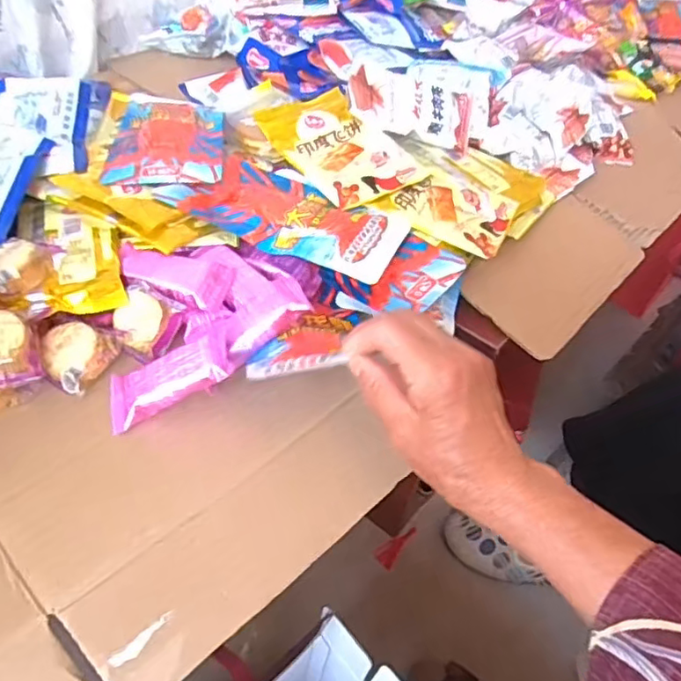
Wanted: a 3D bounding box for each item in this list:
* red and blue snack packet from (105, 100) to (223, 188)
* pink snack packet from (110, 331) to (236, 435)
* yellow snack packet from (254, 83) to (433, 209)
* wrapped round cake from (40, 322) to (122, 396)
[{"bbox_3d":[-0.157,-0.188,0.549,0.096,0.011,0.161,-2,47,-9],"label":"red and blue snack packet"},{"bbox_3d":[-0.114,0.027,0.398,0.087,0.019,0.038,-27,50,5],"label":"pink snack packet"},{"bbox_3d":[0.003,-0.187,0.568,0.107,0.027,0.146,-25,54,-27],"label":"yellow snack packet"},{"bbox_3d":[-0.183,0.010,0.411,0.046,0.024,0.046,1,65,-3],"label":"wrapped round cake"}]

